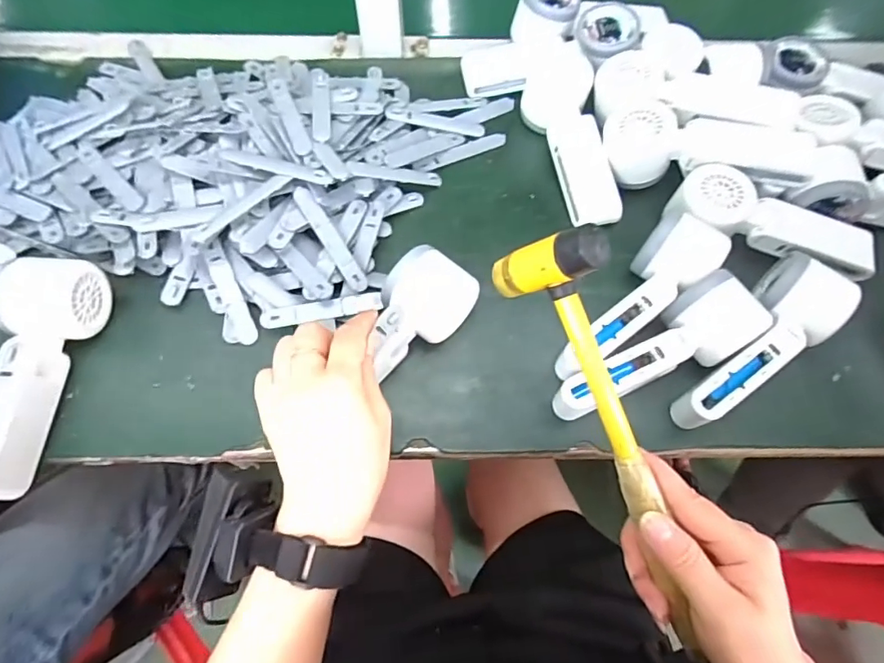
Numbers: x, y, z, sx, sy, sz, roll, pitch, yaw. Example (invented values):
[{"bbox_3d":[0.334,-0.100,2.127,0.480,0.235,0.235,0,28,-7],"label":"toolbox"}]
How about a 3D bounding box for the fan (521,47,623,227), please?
[{"bbox_3d":[0.115,-0.182,0.467,0.058,0.044,0.182,-6,65,-5],"label":"fan"}]

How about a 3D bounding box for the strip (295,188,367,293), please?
[{"bbox_3d":[-0.088,-0.074,0.402,0.014,0.004,0.095,-32,88,-16],"label":"strip"}]

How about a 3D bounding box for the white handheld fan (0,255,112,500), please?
[{"bbox_3d":[-0.292,0.026,0.352,0.049,0.052,0.167,7,64,2],"label":"white handheld fan"}]

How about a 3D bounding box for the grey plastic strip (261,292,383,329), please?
[{"bbox_3d":[-0.093,-0.017,0.398,0.092,0.004,0.018,-11,65,-10],"label":"grey plastic strip"}]

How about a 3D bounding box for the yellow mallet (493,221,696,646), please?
[{"bbox_3d":[0.099,0.065,0.276,0.037,0.056,0.244,-25,96,-13],"label":"yellow mallet"}]

